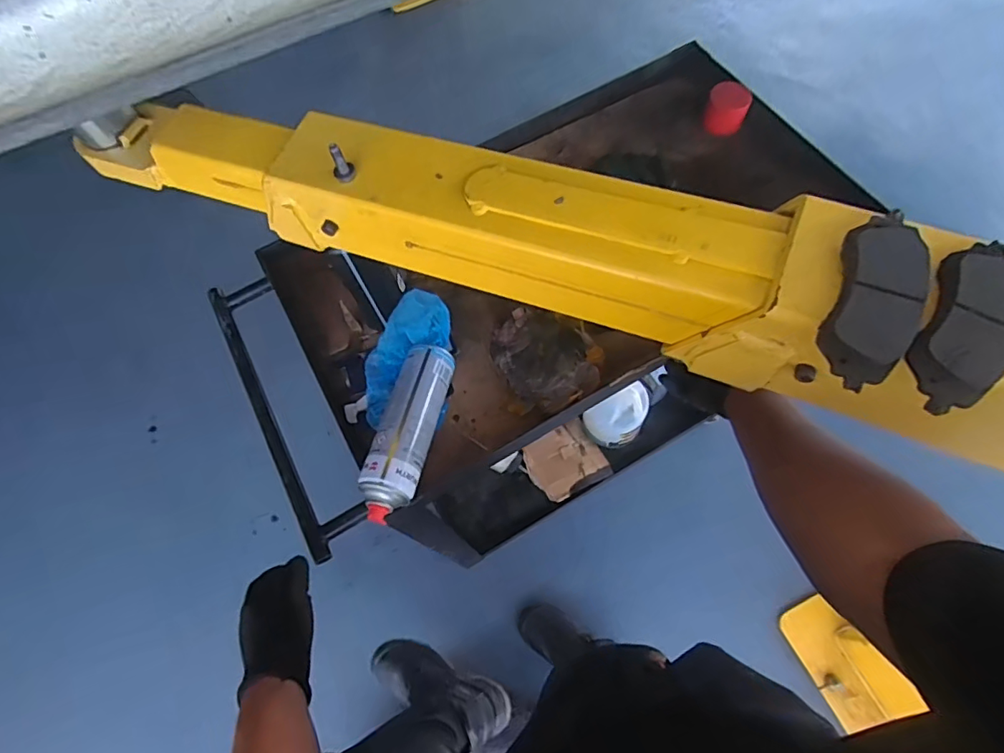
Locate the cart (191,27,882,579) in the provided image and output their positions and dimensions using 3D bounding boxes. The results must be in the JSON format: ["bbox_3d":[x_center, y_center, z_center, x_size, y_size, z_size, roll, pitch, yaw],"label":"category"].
[{"bbox_3d":[0.081,-0.039,1.095,0.903,0.856,0.494,-28,70,-8],"label":"cart"}]

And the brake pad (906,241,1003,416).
[{"bbox_3d":[0.262,-0.032,0.293,0.042,0.014,0.111,31,73,13],"label":"brake pad"}]

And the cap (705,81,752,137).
[{"bbox_3d":[0.360,-0.429,0.843,0.060,0.048,0.061,-1,69,2],"label":"cap"}]

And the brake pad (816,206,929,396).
[{"bbox_3d":[0.216,-0.046,0.302,0.044,0.017,0.110,22,71,10],"label":"brake pad"}]

